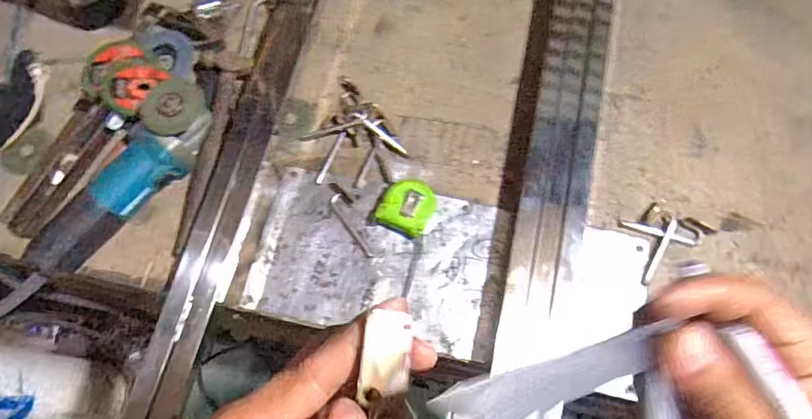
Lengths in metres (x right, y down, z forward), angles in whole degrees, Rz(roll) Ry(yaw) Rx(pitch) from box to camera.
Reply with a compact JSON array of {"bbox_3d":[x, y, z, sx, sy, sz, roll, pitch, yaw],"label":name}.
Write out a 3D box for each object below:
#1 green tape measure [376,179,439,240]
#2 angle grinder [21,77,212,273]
[{"bbox_3d":[0.000,-0.001,0.633,0.065,0.033,0.064,18,70,9],"label":"green tape measure"},{"bbox_3d":[-0.345,-0.038,0.619,0.082,0.073,0.272,34,73,14],"label":"angle grinder"}]

